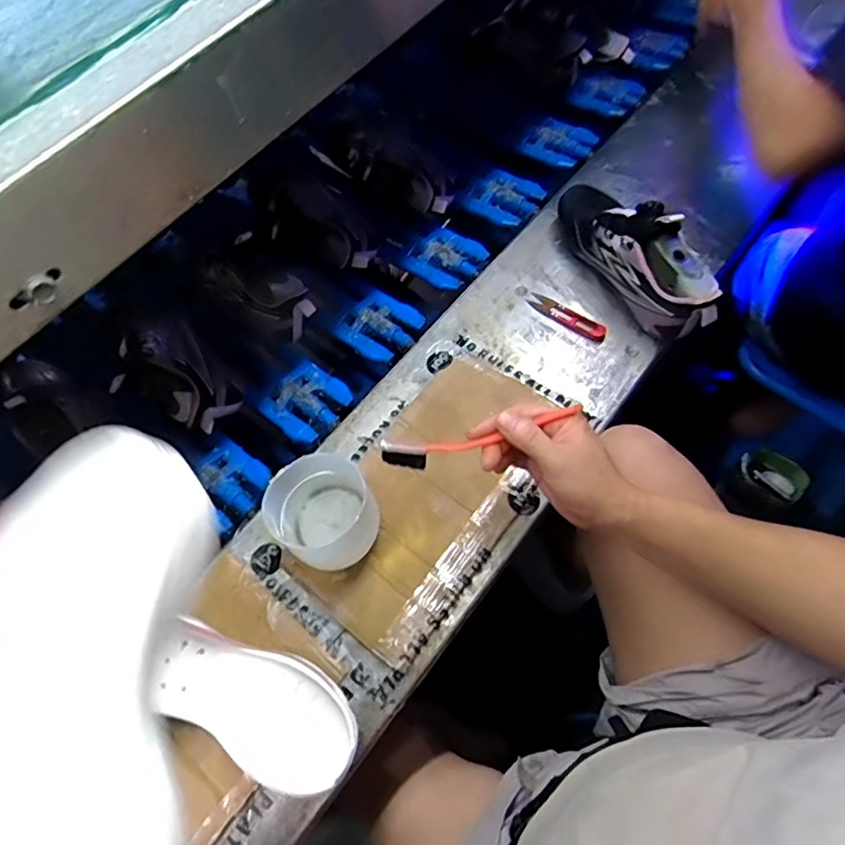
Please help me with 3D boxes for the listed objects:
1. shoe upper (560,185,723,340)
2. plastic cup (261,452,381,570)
[{"bbox_3d":[0.246,-0.203,0.644,0.064,0.120,0.241,-25,56,-8],"label":"shoe upper"},{"bbox_3d":[-0.092,0.086,0.537,0.091,0.077,0.098,0,72,0],"label":"plastic cup"}]

